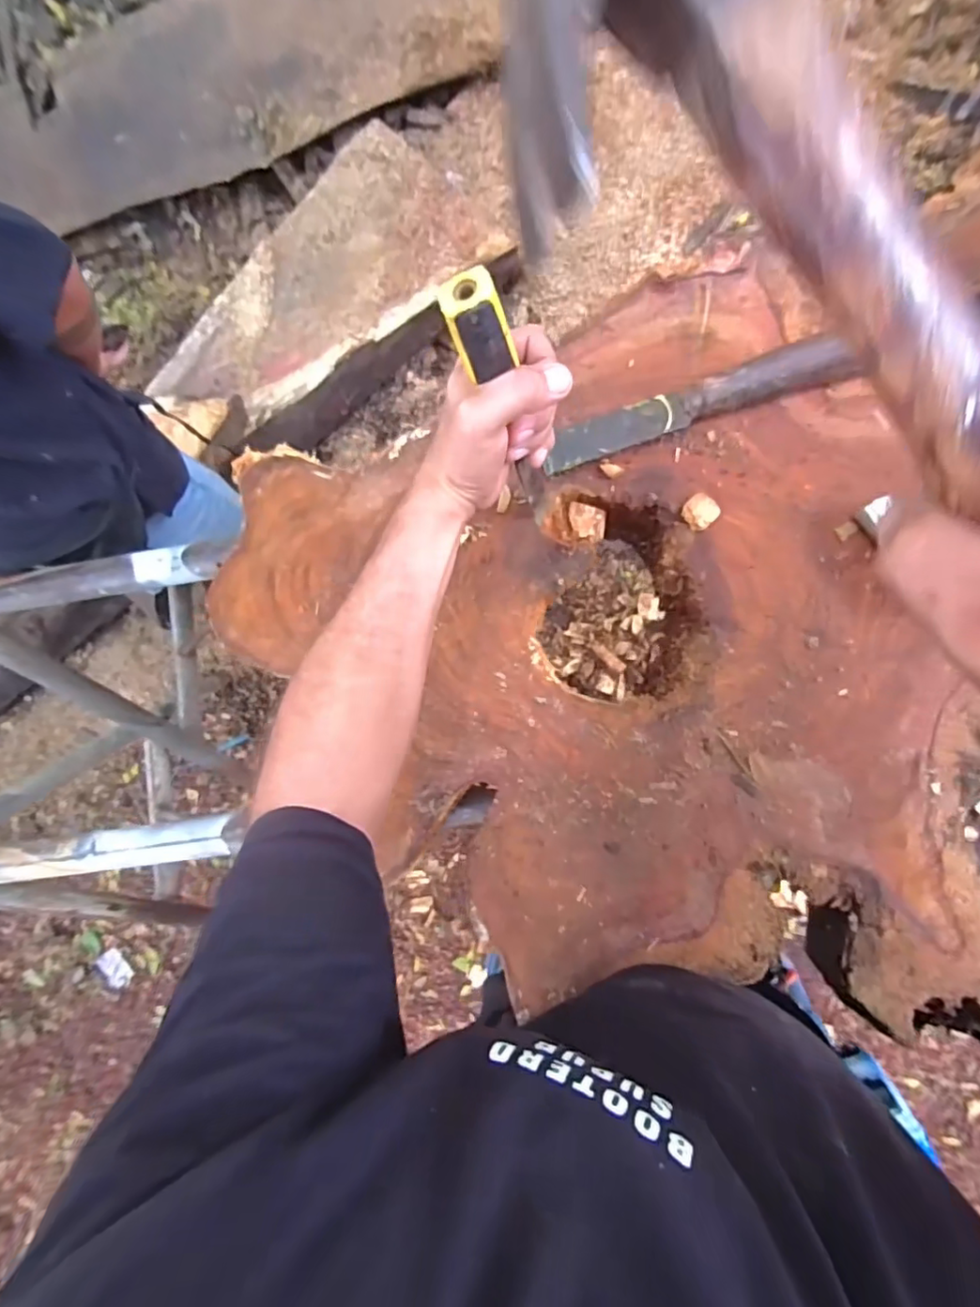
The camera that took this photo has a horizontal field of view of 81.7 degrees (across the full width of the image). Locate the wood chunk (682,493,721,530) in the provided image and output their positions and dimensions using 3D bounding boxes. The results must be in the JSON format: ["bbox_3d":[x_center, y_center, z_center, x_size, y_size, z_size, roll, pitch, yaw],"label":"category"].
[{"bbox_3d":[0.185,-0.125,0.498,0.027,0.010,0.028,0,87,9],"label":"wood chunk"}]

